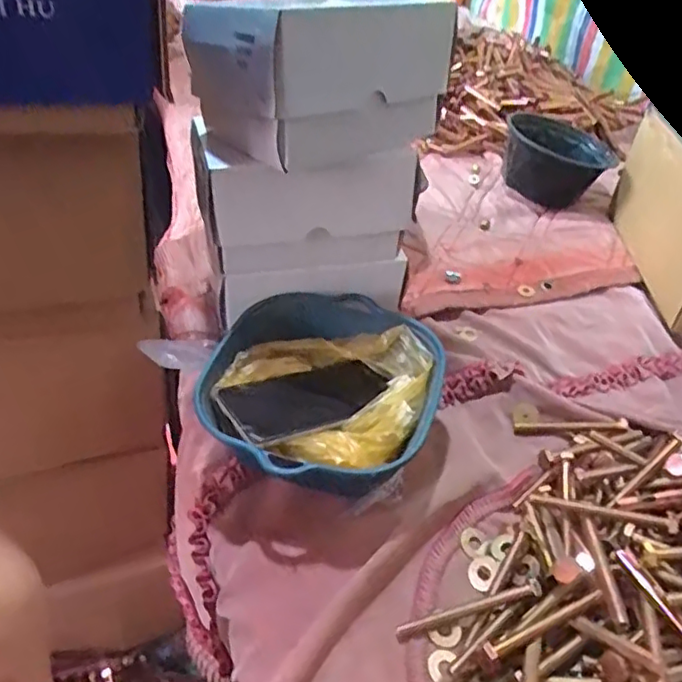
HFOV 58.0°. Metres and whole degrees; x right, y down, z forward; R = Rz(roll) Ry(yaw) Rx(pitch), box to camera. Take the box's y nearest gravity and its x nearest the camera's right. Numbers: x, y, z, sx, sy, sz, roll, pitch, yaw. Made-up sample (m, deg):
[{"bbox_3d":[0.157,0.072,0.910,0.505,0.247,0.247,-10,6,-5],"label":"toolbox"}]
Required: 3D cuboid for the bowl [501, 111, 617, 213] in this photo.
[{"bbox_3d":[0.313,-0.253,0.900,0.149,0.088,0.134,18,44,12],"label":"bowl"}]

